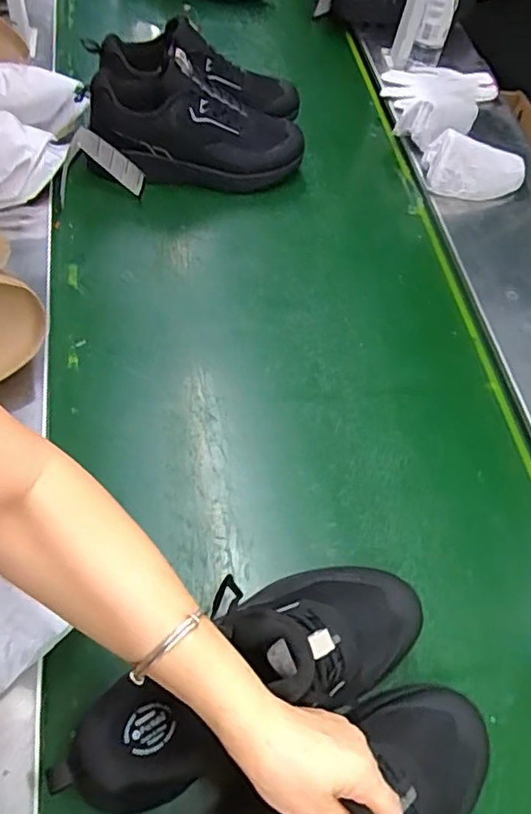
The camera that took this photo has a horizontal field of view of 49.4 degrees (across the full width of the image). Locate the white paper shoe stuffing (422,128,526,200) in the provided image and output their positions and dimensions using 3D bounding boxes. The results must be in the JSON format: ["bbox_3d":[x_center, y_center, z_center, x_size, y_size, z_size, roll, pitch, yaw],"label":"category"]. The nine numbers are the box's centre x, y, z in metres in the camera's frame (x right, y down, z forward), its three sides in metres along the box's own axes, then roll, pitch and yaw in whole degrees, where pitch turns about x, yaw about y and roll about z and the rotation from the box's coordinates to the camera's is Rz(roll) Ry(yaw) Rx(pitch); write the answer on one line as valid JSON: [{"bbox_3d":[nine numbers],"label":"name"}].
[{"bbox_3d":[0.337,-0.374,0.925,0.162,0.091,0.080,3,60,-3],"label":"white paper shoe stuffing"}]

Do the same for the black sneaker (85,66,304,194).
[{"bbox_3d":[-0.095,-0.412,0.860,0.322,0.137,0.116,5,60,-17],"label":"black sneaker"}]

